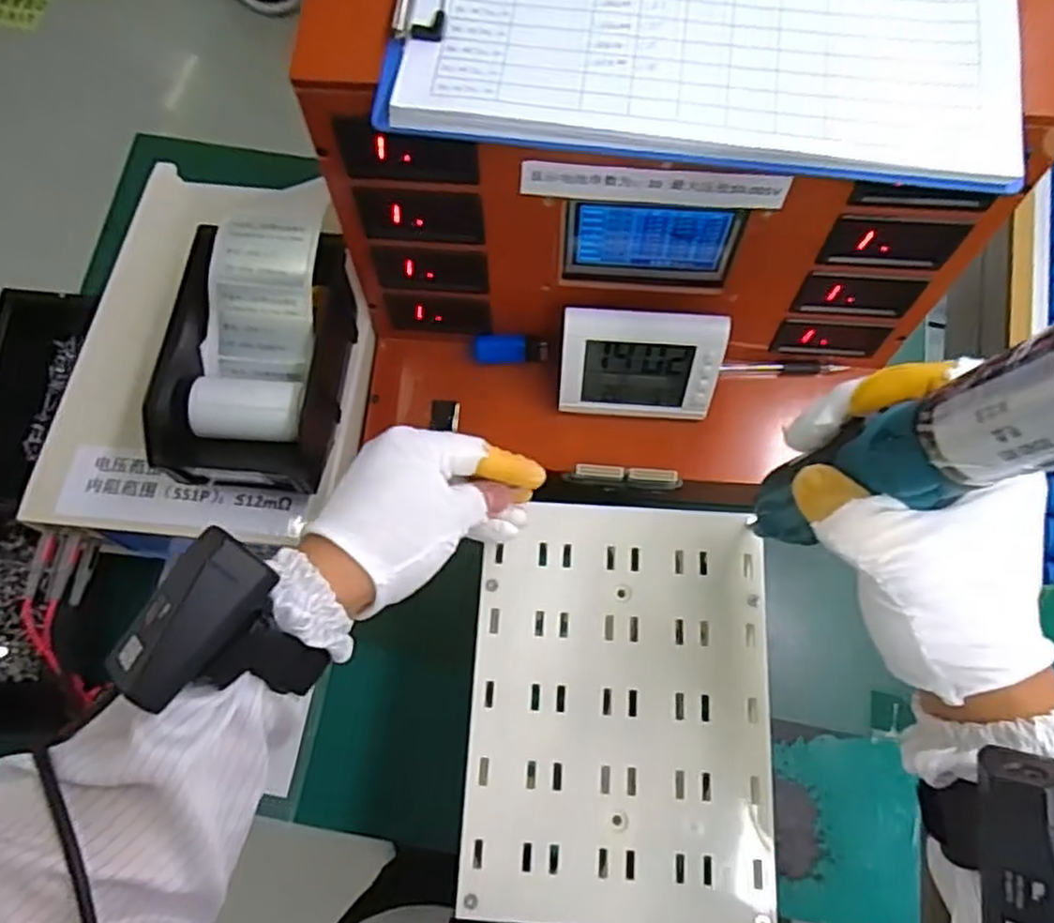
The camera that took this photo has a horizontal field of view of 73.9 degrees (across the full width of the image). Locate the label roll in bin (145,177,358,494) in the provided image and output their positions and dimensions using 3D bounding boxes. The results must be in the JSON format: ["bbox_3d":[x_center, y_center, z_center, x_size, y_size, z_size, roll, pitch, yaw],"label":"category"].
[{"bbox_3d":[-0.183,-0.078,0.489,0.105,0.060,0.196,3,75,1],"label":"label roll in bin"}]

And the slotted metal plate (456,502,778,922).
[{"bbox_3d":[0.055,0.142,0.413,0.171,0.008,0.231,3,75,1],"label":"slotted metal plate"}]

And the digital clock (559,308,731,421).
[{"bbox_3d":[0.080,-0.071,0.508,0.112,0.091,0.027,5,48,3],"label":"digital clock"}]

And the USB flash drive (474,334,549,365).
[{"bbox_3d":[-0.012,-0.086,0.540,0.056,0.028,0.007,2,38,2],"label":"USB flash drive"}]

